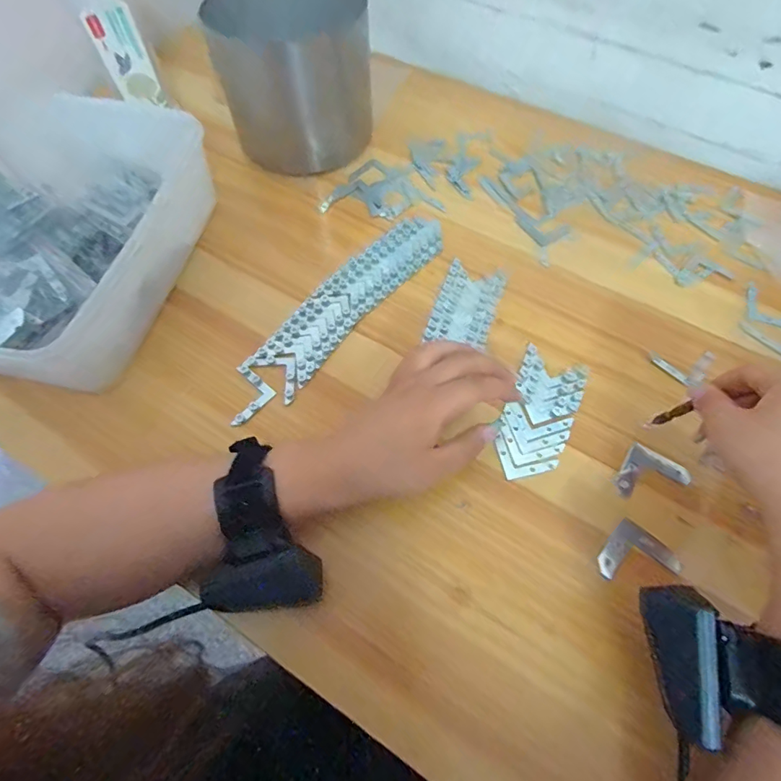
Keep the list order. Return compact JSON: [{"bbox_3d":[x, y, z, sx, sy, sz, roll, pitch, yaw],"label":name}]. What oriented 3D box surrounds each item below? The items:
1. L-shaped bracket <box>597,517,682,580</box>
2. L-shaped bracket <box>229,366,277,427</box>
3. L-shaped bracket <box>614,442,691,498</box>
[{"bbox_3d":[0.169,0.117,0.317,0.044,0.004,0.045,37,70,18],"label":"L-shaped bracket"},{"bbox_3d":[-0.121,0.003,0.381,0.041,0.007,0.042,41,72,20],"label":"L-shaped bracket"},{"bbox_3d":[0.191,0.065,0.341,0.041,0.006,0.043,34,69,17],"label":"L-shaped bracket"}]

